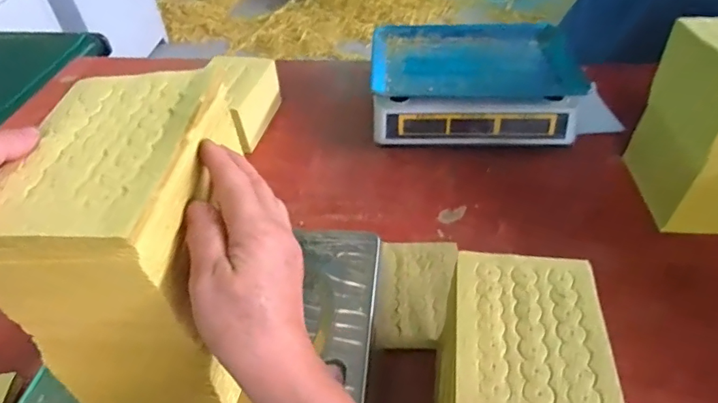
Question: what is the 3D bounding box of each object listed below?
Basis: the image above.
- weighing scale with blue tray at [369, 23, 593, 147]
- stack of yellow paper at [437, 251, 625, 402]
[{"bbox_3d":[0.192,-0.202,0.807,0.324,0.108,0.257,2,45,6],"label":"weighing scale with blue tray"},{"bbox_3d":[0.139,0.153,0.410,0.125,0.122,0.182,5,46,9],"label":"stack of yellow paper"}]

